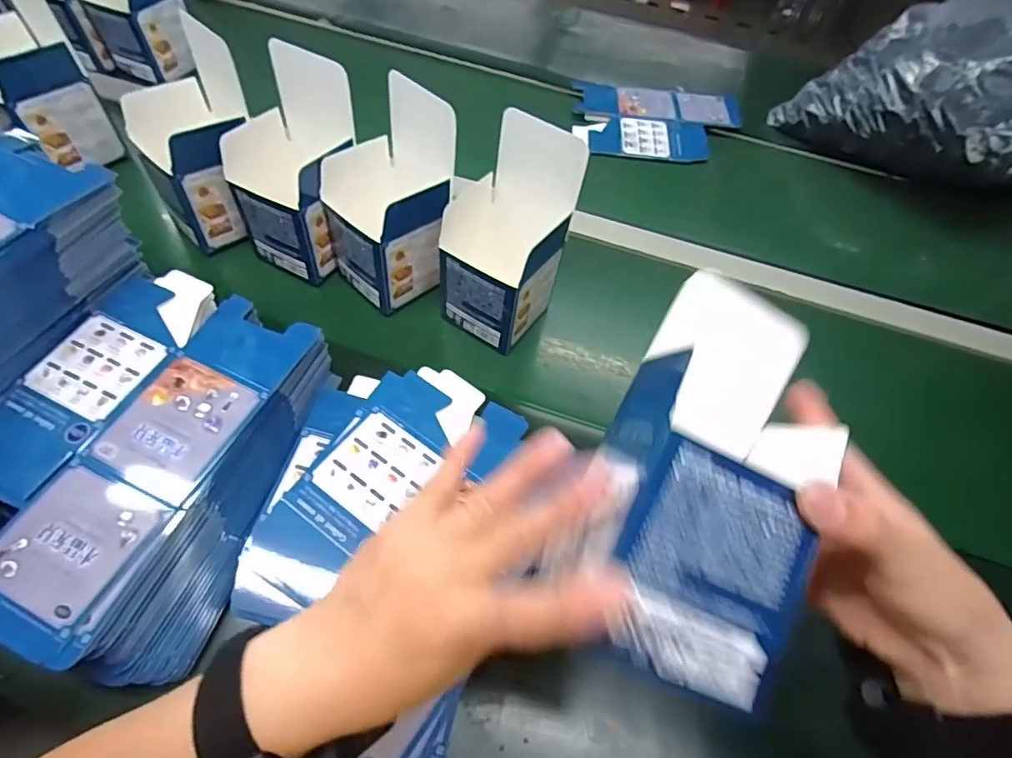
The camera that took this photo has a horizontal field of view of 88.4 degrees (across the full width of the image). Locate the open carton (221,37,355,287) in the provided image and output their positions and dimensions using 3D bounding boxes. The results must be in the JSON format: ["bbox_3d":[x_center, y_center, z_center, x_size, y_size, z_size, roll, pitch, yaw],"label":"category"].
[{"bbox_3d":[-0.197,-0.195,0.497,0.092,0.152,0.115,26,61,12],"label":"open carton"}]

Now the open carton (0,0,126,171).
[{"bbox_3d":[-0.494,-0.310,0.541,0.104,0.146,0.090,39,64,19],"label":"open carton"}]

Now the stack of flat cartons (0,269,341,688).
[{"bbox_3d":[-0.259,0.054,0.370,0.177,0.070,0.253,14,59,5],"label":"stack of flat cartons"}]

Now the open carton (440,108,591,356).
[{"bbox_3d":[-0.002,-0.124,0.468,0.104,0.186,0.113,33,62,16],"label":"open carton"}]

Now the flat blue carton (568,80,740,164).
[{"bbox_3d":[0.216,-0.368,0.741,0.233,0.010,0.150,4,64,-1],"label":"flat blue carton"}]

